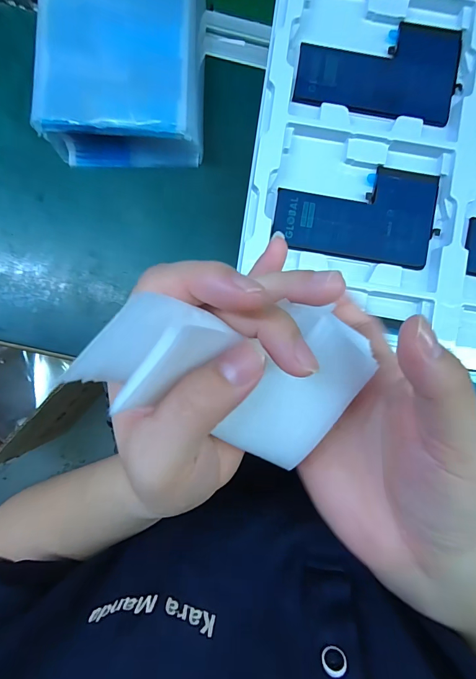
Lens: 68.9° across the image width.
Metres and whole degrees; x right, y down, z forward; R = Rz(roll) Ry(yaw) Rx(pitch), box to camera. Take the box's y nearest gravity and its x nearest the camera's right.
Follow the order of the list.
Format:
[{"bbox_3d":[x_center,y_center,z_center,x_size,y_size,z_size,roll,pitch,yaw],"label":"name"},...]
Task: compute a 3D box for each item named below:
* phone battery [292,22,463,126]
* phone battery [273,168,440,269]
[{"bbox_3d":[0.098,-0.187,0.241,0.110,0.004,0.066,6,88,-2],"label":"phone battery"},{"bbox_3d":[0.082,-0.089,0.239,0.108,0.004,0.064,8,88,-2],"label":"phone battery"}]

